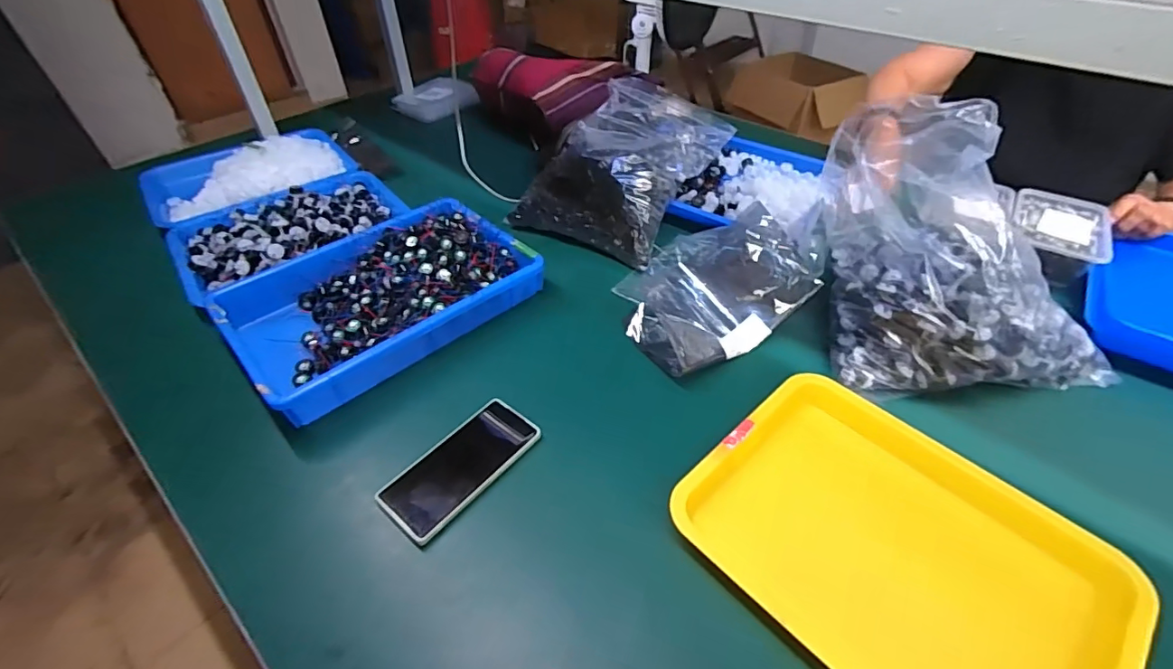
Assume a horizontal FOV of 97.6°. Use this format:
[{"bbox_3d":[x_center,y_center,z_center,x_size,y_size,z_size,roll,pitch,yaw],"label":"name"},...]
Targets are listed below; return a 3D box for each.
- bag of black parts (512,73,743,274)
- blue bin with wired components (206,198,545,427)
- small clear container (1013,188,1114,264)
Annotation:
[{"bbox_3d":[0.056,-0.274,0.807,0.250,0.128,0.299,19,45,17],"label":"bag of black parts"},{"bbox_3d":[-0.250,-0.053,0.638,0.343,0.074,0.212,-32,53,-32],"label":"blue bin with wired components"},{"bbox_3d":[0.676,-0.160,0.732,0.113,0.025,0.158,28,48,25],"label":"small clear container"}]

